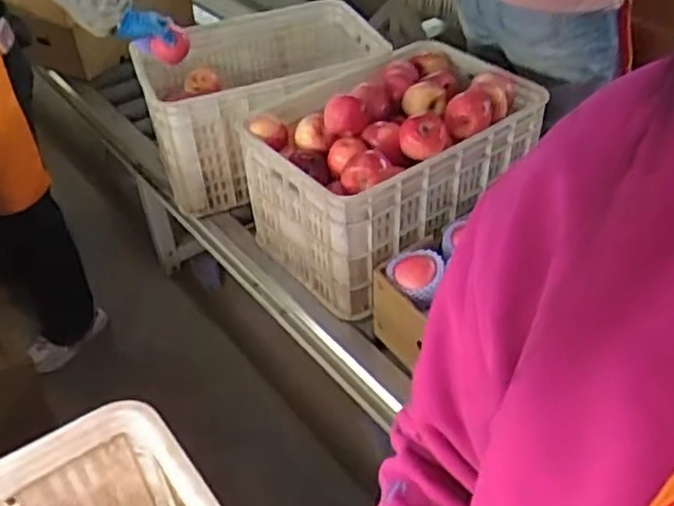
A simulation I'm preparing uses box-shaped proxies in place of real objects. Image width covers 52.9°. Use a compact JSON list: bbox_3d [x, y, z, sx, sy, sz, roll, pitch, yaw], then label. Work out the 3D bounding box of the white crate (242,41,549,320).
[{"bbox_3d":[0.124,-0.174,1.328,0.512,0.301,0.386,-31,49,-28],"label":"white crate"}]

